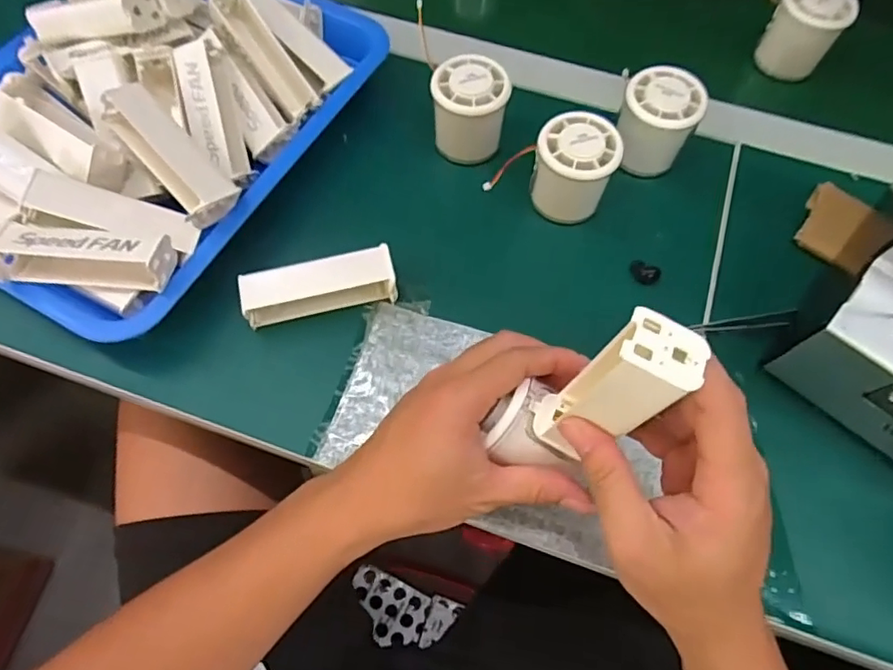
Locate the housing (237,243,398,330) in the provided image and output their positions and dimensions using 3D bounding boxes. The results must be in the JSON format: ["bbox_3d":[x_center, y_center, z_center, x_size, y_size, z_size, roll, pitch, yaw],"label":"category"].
[{"bbox_3d":[-0.087,-0.032,0.395,0.101,0.029,0.031,-12,67,-6],"label":"housing"}]

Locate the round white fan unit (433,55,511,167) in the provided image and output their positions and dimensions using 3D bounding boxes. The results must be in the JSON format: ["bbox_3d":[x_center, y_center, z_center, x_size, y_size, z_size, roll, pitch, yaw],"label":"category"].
[{"bbox_3d":[0.018,-0.172,0.438,0.057,0.058,0.053,8,66,2],"label":"round white fan unit"}]

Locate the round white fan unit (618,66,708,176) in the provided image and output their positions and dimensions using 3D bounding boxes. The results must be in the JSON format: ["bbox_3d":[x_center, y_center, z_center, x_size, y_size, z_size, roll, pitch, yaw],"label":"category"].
[{"bbox_3d":[0.158,-0.159,0.434,0.055,0.057,0.054,0,66,-1],"label":"round white fan unit"}]

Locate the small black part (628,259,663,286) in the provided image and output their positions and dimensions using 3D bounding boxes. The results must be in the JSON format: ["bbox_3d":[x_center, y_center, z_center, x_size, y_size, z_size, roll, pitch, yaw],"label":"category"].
[{"bbox_3d":[0.143,-0.045,0.415,0.022,0.013,0.010,33,70,12],"label":"small black part"}]

